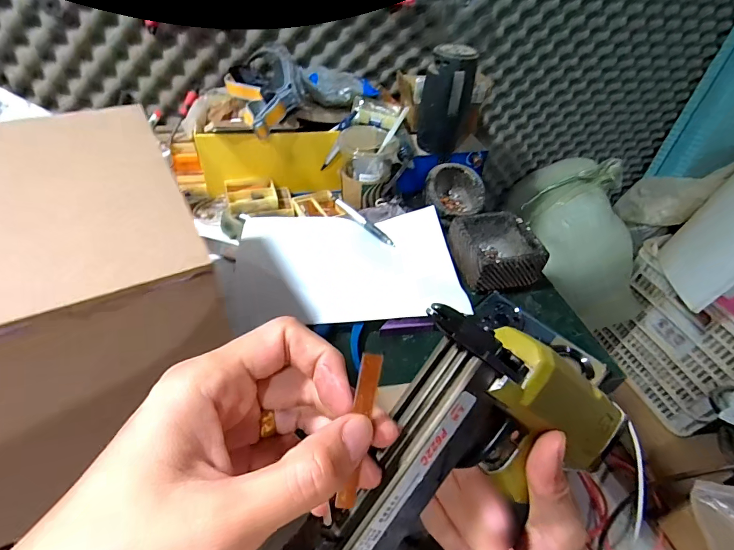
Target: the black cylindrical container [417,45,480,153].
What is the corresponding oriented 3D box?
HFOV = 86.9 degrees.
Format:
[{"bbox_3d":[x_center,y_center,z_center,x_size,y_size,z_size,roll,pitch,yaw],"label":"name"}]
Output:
[{"bbox_3d":[0.119,-0.262,0.591,0.073,0.142,0.073,12,45,6],"label":"black cylindrical container"}]

